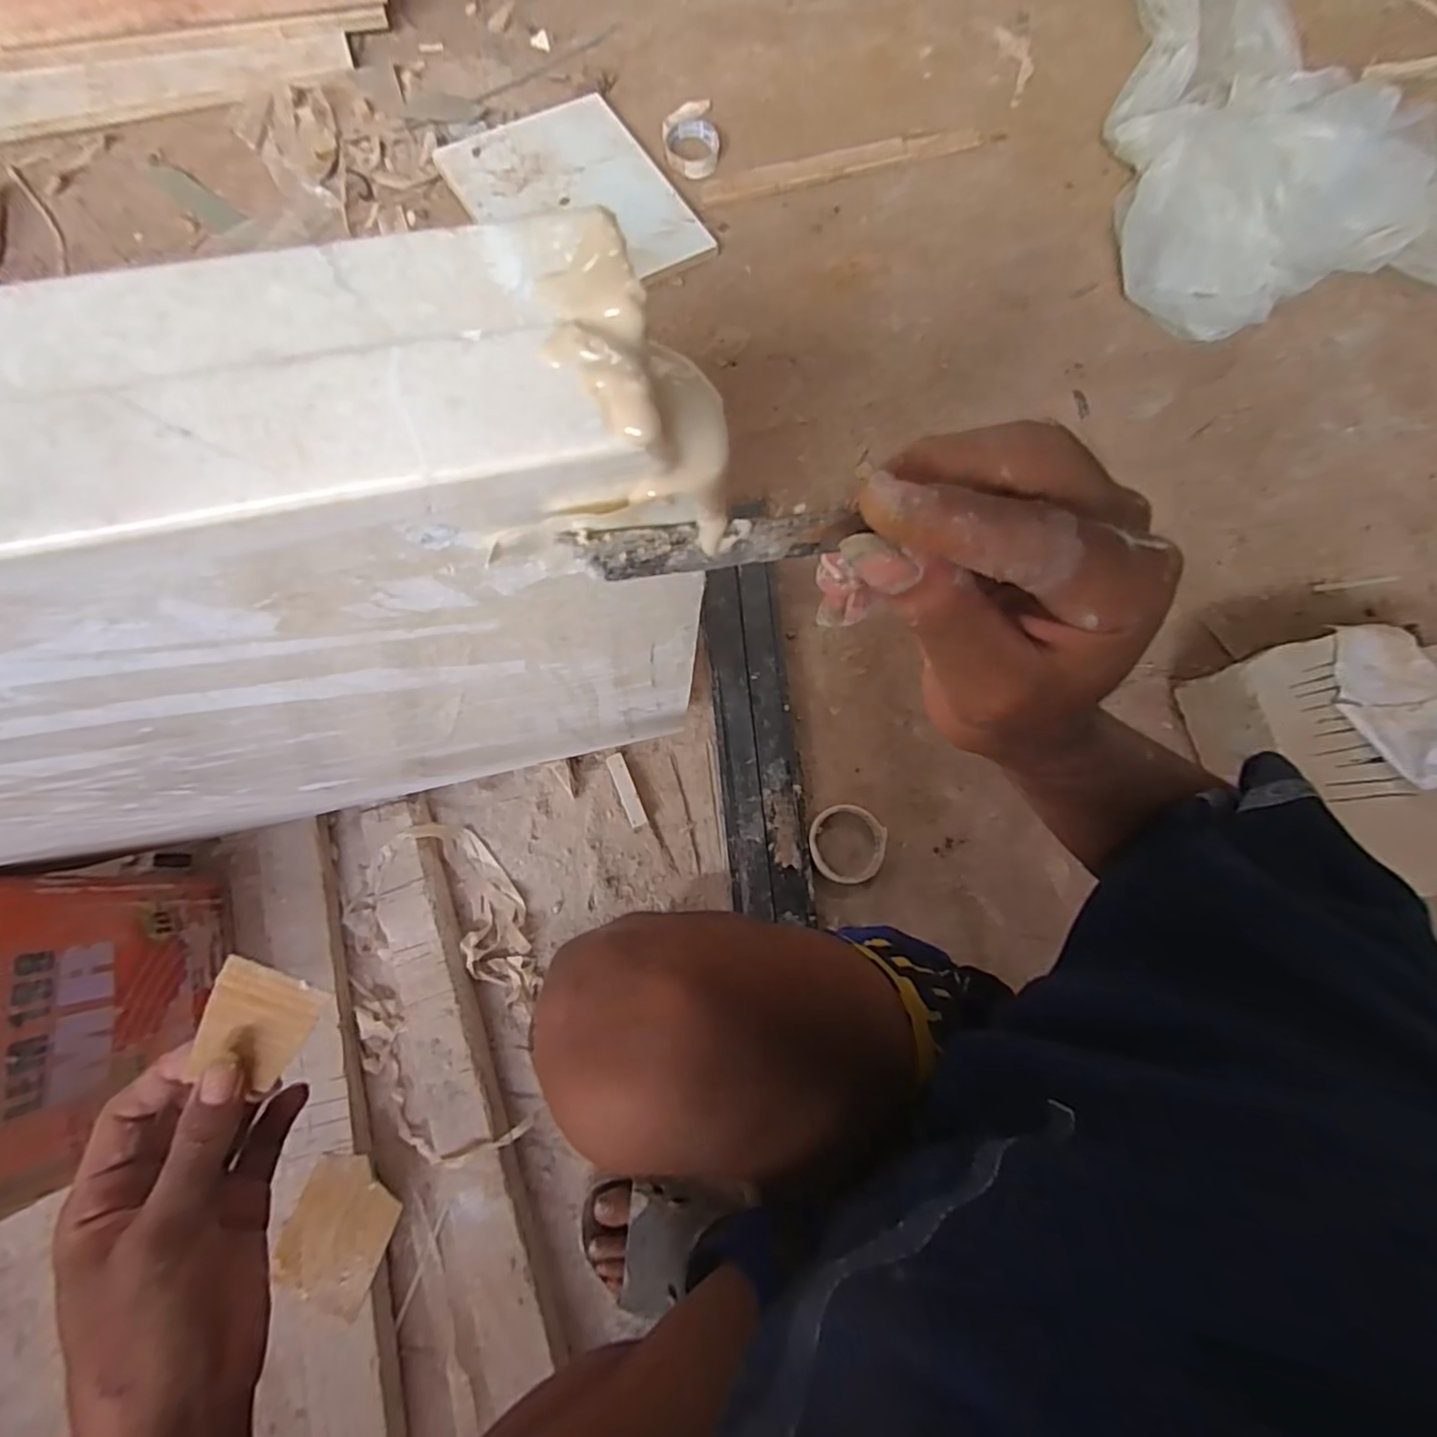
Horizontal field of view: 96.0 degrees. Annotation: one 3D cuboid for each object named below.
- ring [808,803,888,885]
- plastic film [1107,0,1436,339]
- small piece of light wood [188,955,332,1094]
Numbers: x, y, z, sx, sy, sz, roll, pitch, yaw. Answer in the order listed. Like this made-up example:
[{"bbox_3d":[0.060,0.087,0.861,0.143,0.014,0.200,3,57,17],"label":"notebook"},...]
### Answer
[{"bbox_3d":[0.146,0.143,0.734,0.087,0.019,0.086,0,76,-1],"label":"ring"},{"bbox_3d":[0.962,-1.003,0.976,0.731,0.096,1.202,4,76,0],"label":"plastic film"},{"bbox_3d":[-0.203,0.133,0.283,0.044,0.006,0.044,29,77,-13],"label":"small piece of light wood"}]

